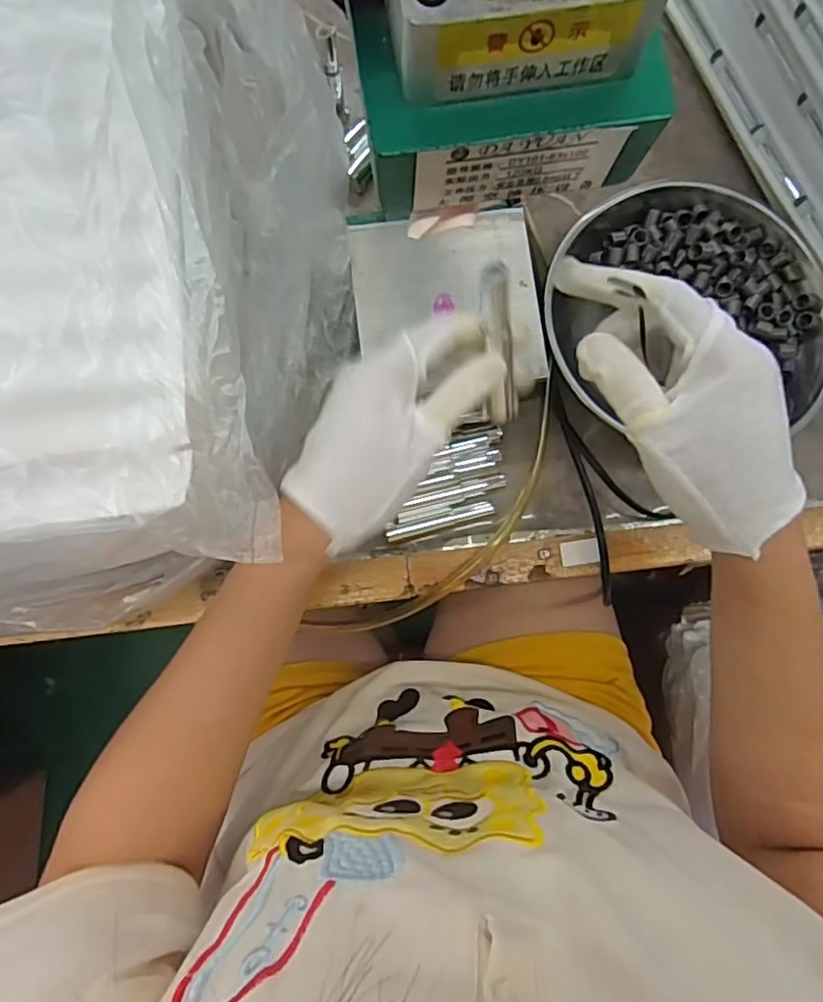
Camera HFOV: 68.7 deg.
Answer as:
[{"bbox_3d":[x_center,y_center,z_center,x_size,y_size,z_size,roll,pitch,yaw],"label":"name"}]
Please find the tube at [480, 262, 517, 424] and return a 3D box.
[{"bbox_3d":[0.044,-0.079,0.306,0.017,0.014,0.083,-15,128,-3],"label":"tube"}]

